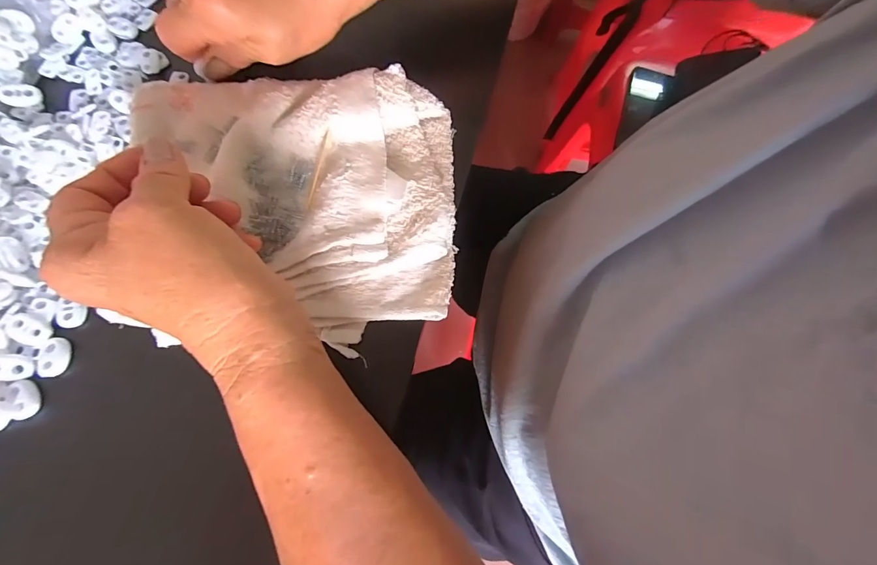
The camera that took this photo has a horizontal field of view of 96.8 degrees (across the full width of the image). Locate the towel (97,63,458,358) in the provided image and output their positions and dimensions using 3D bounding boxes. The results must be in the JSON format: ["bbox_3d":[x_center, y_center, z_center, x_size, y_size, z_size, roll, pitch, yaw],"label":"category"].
[{"bbox_3d":[-0.089,-0.055,0.248,0.198,0.023,0.178,0,74,-2],"label":"towel"}]

